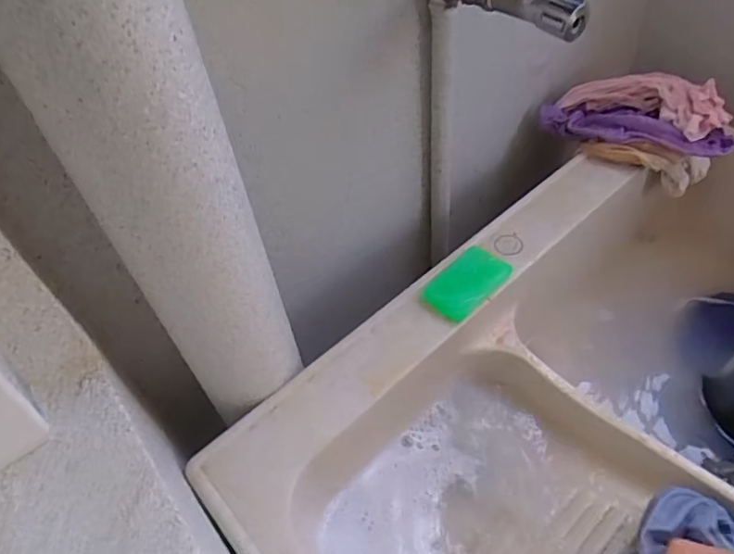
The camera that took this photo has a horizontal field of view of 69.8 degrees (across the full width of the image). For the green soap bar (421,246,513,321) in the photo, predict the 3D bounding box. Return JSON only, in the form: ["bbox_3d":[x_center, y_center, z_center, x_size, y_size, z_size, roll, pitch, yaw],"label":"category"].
[{"bbox_3d":[0.118,0.005,0.613,0.062,0.021,0.105,33,59,31],"label":"green soap bar"}]

